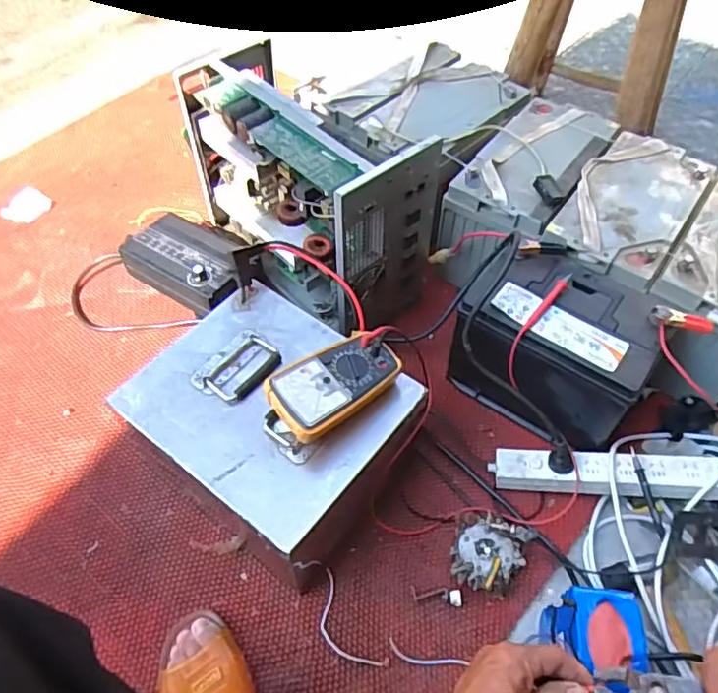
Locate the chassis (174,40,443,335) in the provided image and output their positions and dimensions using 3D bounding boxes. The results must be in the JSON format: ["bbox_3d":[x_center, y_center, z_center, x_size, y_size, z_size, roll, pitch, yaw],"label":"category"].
[{"bbox_3d":[-0.091,-0.259,0.980,0.190,0.310,0.420,-37,63,-25],"label":"chassis"}]

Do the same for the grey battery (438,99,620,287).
[{"bbox_3d":[0.284,-0.261,1.033,0.170,0.185,0.360,32,60,19],"label":"grey battery"}]

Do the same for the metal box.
[{"bbox_3d":[-0.110,0.110,0.804,0.322,0.161,0.265,33,60,19],"label":"metal box"}]

